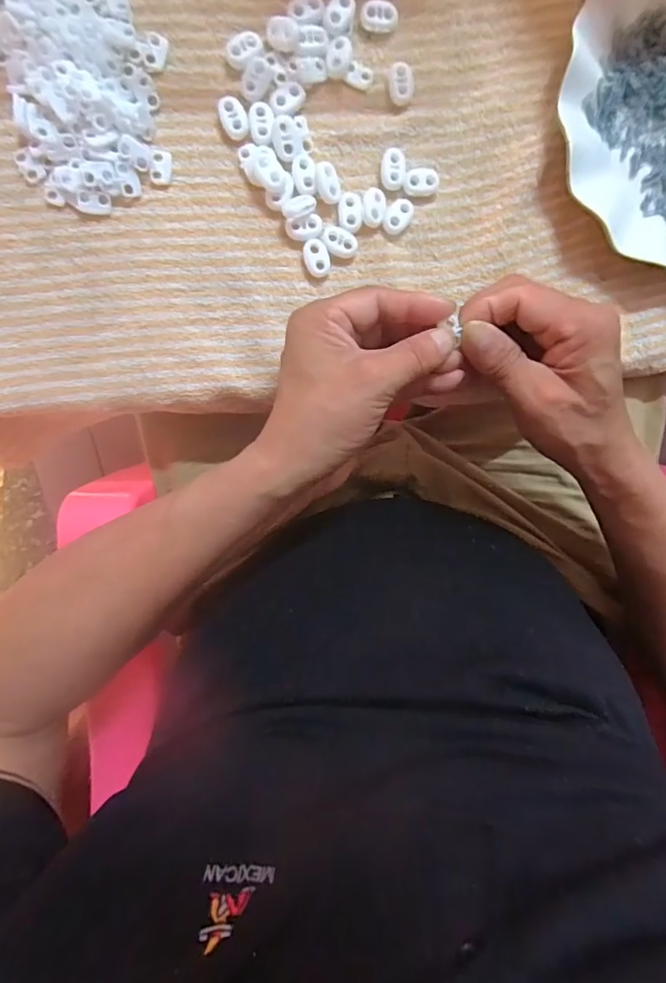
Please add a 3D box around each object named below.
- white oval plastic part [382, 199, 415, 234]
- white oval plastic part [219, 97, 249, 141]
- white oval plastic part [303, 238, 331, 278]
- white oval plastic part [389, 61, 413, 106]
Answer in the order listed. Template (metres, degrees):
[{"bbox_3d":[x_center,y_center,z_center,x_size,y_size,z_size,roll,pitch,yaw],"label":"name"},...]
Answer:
[{"bbox_3d":[0.041,-0.172,0.304,0.015,0.004,0.022,41,93,-10],"label":"white oval plastic part"},{"bbox_3d":[-0.059,-0.220,0.288,0.014,0.007,0.024,-20,100,-2],"label":"white oval plastic part"},{"bbox_3d":[-0.010,-0.146,0.304,0.016,0.005,0.023,-10,99,-4],"label":"white oval plastic part"},{"bbox_3d":[0.041,-0.246,0.294,0.014,0.006,0.021,0,98,-6],"label":"white oval plastic part"}]

